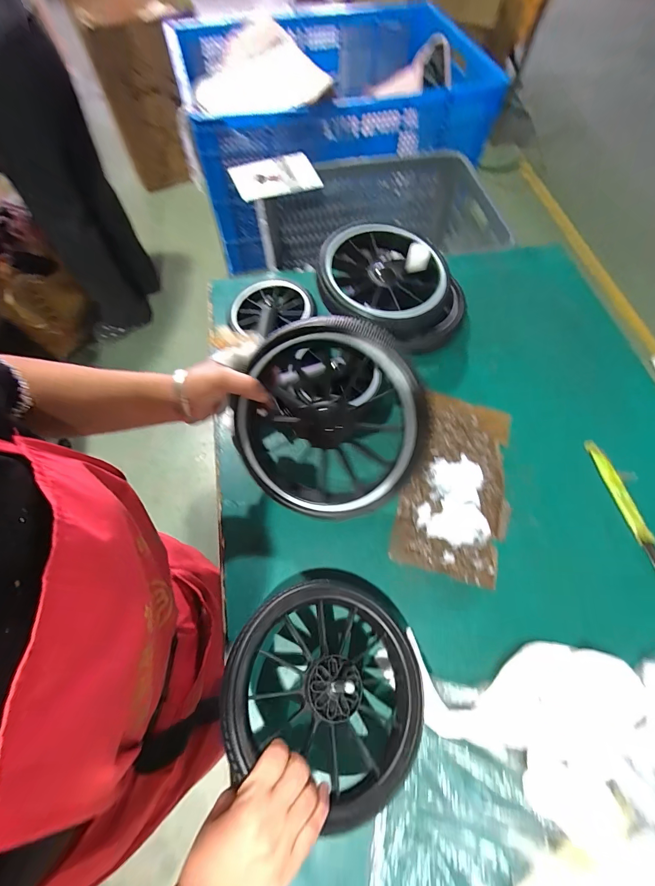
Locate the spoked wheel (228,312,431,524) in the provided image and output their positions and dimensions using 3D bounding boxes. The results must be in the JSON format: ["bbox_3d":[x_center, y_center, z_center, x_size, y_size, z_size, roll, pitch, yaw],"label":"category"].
[{"bbox_3d":[0.004,-0.022,0.399,0.209,0.029,0.221,3,104,13],"label":"spoked wheel"}]

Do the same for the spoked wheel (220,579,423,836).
[{"bbox_3d":[0.004,0.269,0.396,0.224,0.044,0.209,8,52,-10],"label":"spoked wheel"}]

